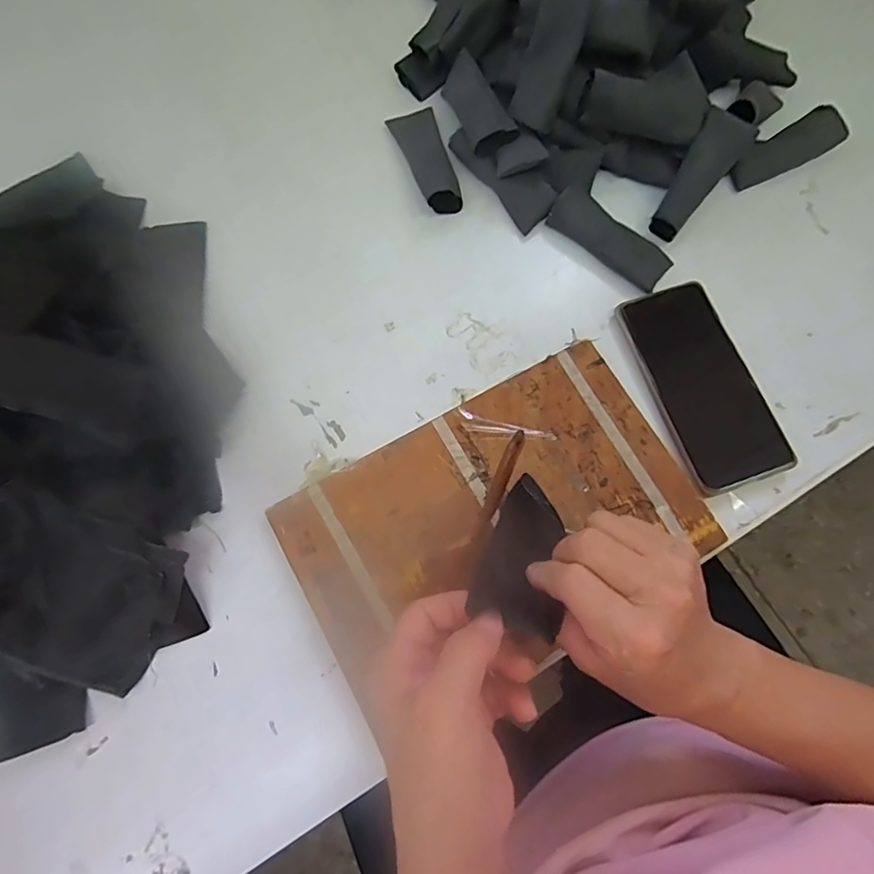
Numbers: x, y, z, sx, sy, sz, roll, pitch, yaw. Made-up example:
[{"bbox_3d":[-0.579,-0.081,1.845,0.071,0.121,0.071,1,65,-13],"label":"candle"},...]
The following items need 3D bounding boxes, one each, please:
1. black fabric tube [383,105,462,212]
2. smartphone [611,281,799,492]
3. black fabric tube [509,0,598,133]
[{"bbox_3d":[-0.007,-0.241,0.457,0.039,0.021,0.107,-18,75,-6],"label":"black fabric tube"},{"bbox_3d":[0.201,-0.041,0.409,0.075,0.014,0.161,-18,75,-6],"label":"smartphone"},{"bbox_3d":[0.090,-0.300,0.415,0.039,0.103,0.018,21,34,5],"label":"black fabric tube"}]

